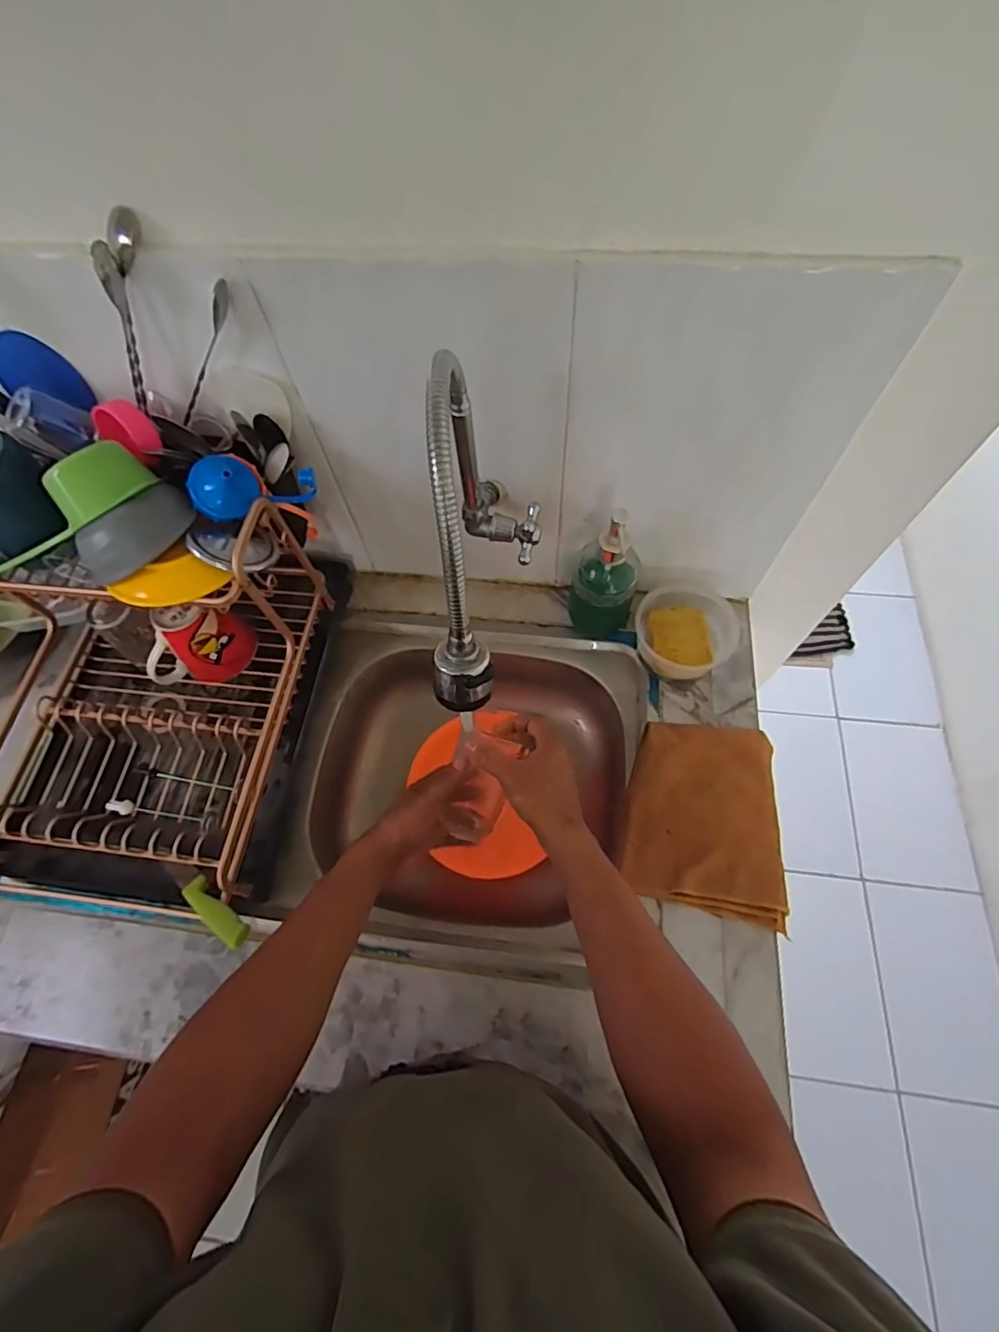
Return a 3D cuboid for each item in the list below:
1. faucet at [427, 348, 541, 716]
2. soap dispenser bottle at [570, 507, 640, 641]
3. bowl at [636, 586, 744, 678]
[{"bbox_3d":[-0.012,-0.112,0.447,0.075,0.233,0.254,3,65,4],"label":"faucet"},{"bbox_3d":[0.123,-0.098,0.644,0.073,0.197,0.060,10,65,8],"label":"soap dispenser bottle"},{"bbox_3d":[0.220,-0.038,0.666,0.115,0.053,0.103,38,72,19],"label":"bowl"}]

